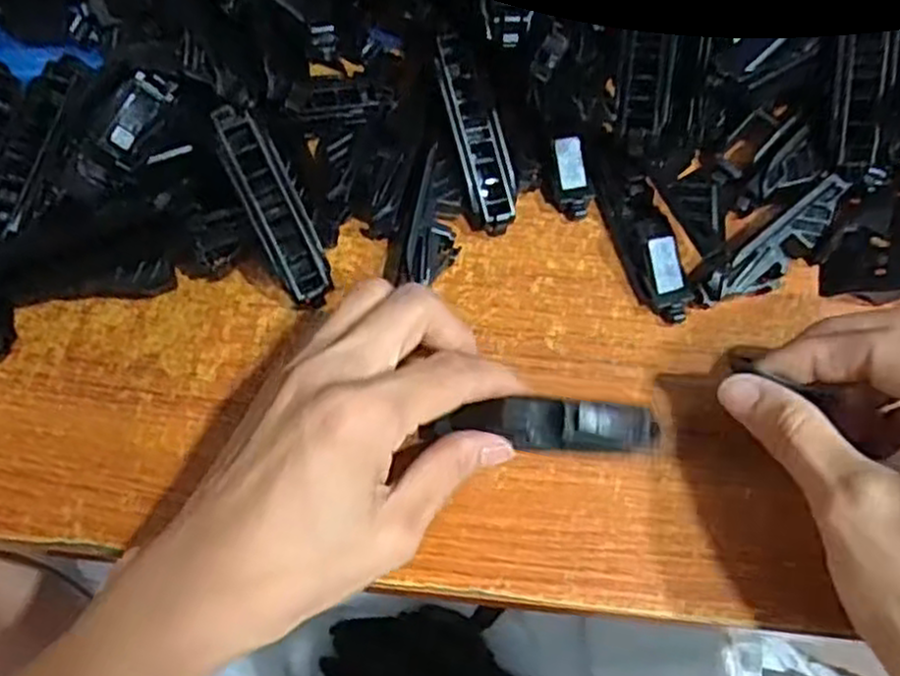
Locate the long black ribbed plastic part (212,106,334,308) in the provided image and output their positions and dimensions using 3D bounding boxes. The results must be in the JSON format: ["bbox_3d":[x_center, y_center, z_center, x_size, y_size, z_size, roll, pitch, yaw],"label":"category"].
[{"bbox_3d":[-0.065,-0.048,0.282,0.017,0.010,0.075,-26,98,-11],"label":"long black ribbed plastic part"}]

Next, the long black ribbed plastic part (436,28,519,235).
[{"bbox_3d":[0.010,-0.079,0.298,0.020,0.010,0.076,-17,88,-7],"label":"long black ribbed plastic part"}]

